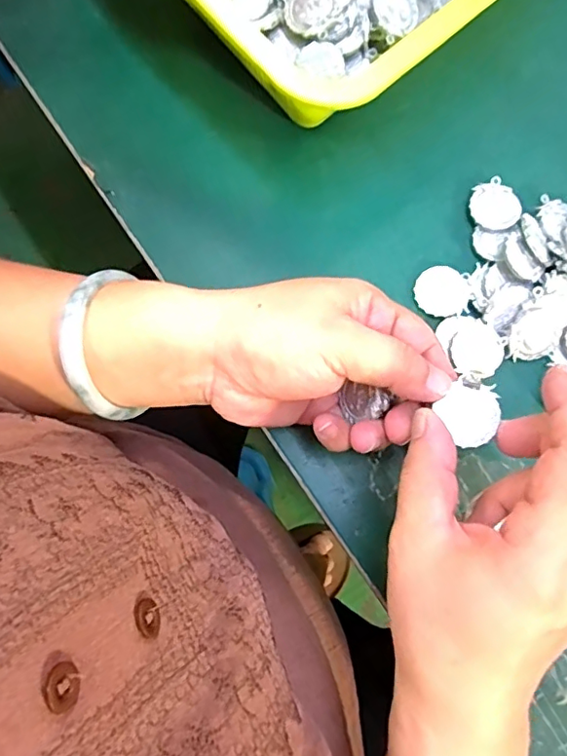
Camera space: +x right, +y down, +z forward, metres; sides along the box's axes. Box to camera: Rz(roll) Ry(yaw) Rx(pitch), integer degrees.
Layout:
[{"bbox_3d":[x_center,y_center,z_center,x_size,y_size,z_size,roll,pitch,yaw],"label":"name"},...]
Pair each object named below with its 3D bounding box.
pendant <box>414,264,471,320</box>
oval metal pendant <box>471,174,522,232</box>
[{"bbox_3d":[0.086,-0.047,0.297,0.028,0.004,0.031,44,80,8],"label":"pendant"},{"bbox_3d":[0.117,-0.095,0.307,0.025,0.008,0.029,-30,80,-7],"label":"oval metal pendant"}]

